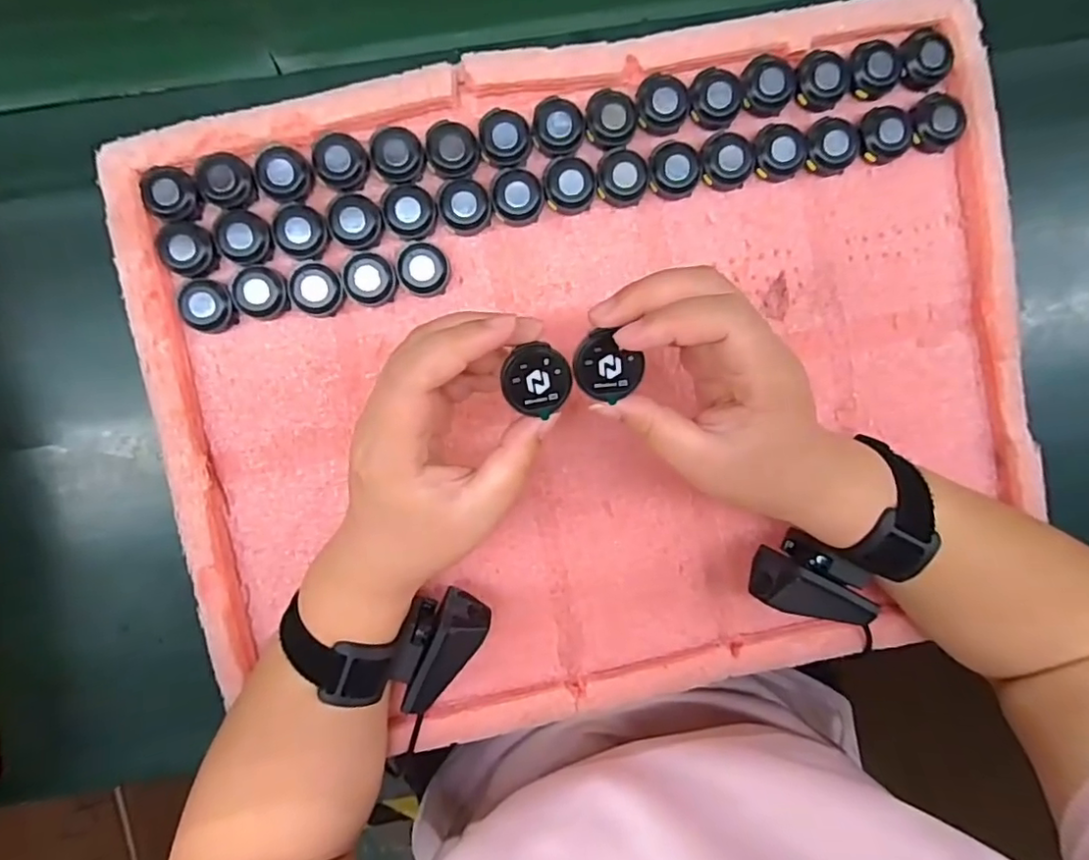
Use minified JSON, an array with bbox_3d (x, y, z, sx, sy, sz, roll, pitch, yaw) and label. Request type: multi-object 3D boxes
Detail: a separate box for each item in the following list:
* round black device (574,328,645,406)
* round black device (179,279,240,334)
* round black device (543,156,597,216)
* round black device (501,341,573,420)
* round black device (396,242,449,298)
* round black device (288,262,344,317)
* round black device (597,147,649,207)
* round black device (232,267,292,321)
[{"bbox_3d":[0.026,-0.027,0.244,0.026,0.009,0.029,-42,92,-6],"label":"round black device"},{"bbox_3d":[-0.188,-0.070,0.328,0.028,0.015,0.029,0,91,-2],"label":"round black device"},{"bbox_3d":[0.014,-0.140,0.333,0.029,0.013,0.028,0,91,-2],"label":"round black device"},{"bbox_3d":[-0.002,-0.020,0.243,0.026,0.007,0.028,0,88,-6],"label":"round black device"},{"bbox_3d":[-0.069,-0.092,0.334,0.028,0.014,0.028,0,91,-2],"label":"round black device"},{"bbox_3d":[-0.129,-0.079,0.333,0.028,0.014,0.028,0,91,-2],"label":"round black device"},{"bbox_3d":[0.044,-0.146,0.337,0.028,0.013,0.031,2,91,-2],"label":"round black device"},{"bbox_3d":[-0.158,-0.076,0.329,0.029,0.016,0.029,0,91,-2],"label":"round black device"}]

